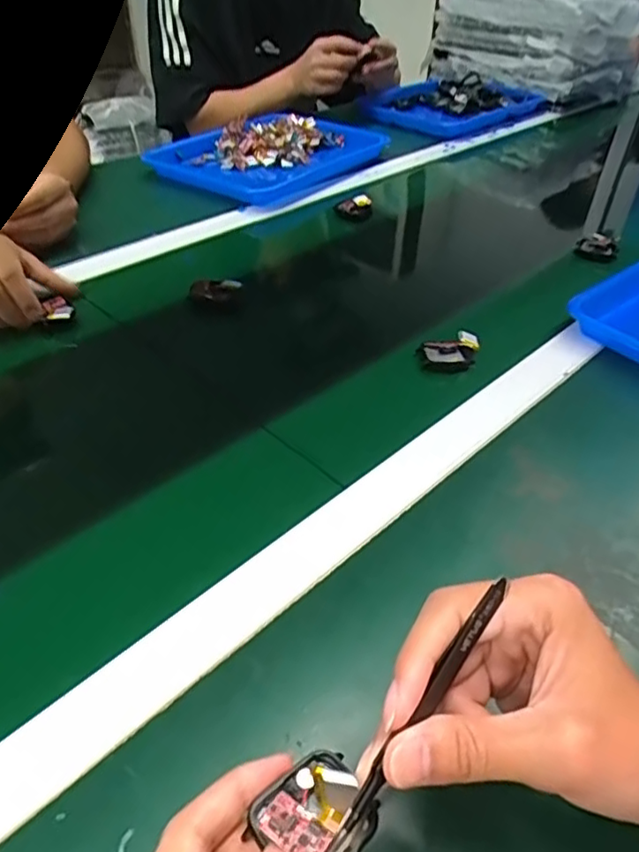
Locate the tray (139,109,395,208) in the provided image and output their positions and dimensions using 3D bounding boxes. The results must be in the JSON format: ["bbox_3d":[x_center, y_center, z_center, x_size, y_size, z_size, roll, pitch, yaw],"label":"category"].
[{"bbox_3d":[-0.075,-0.420,0.922,0.232,0.034,0.321,28,47,26],"label":"tray"}]

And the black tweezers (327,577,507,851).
[{"bbox_3d":[0.038,0.104,0.224,0.005,0.009,0.113,31,73,28],"label":"black tweezers"}]

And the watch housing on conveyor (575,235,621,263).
[{"bbox_3d":[0.346,-0.223,0.752,0.049,0.034,0.025,23,45,21],"label":"watch housing on conveyor"}]

